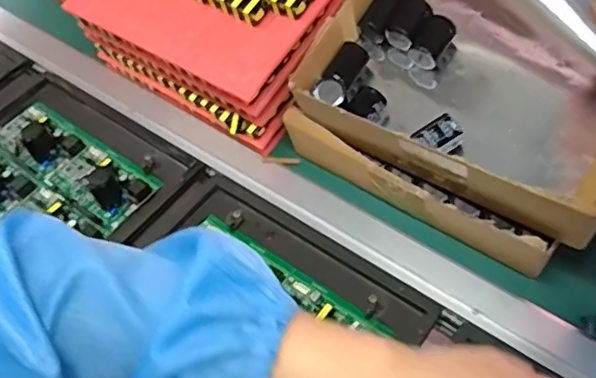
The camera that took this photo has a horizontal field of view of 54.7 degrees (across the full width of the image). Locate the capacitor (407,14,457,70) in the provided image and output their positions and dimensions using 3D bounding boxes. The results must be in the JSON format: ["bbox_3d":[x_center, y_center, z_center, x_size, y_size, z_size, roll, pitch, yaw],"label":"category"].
[{"bbox_3d":[0.125,-0.137,0.537,0.025,0.031,0.042,32,62,24],"label":"capacitor"}]

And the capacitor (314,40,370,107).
[{"bbox_3d":[0.039,-0.106,0.535,0.031,0.027,0.091,15,41,15],"label":"capacitor"}]

